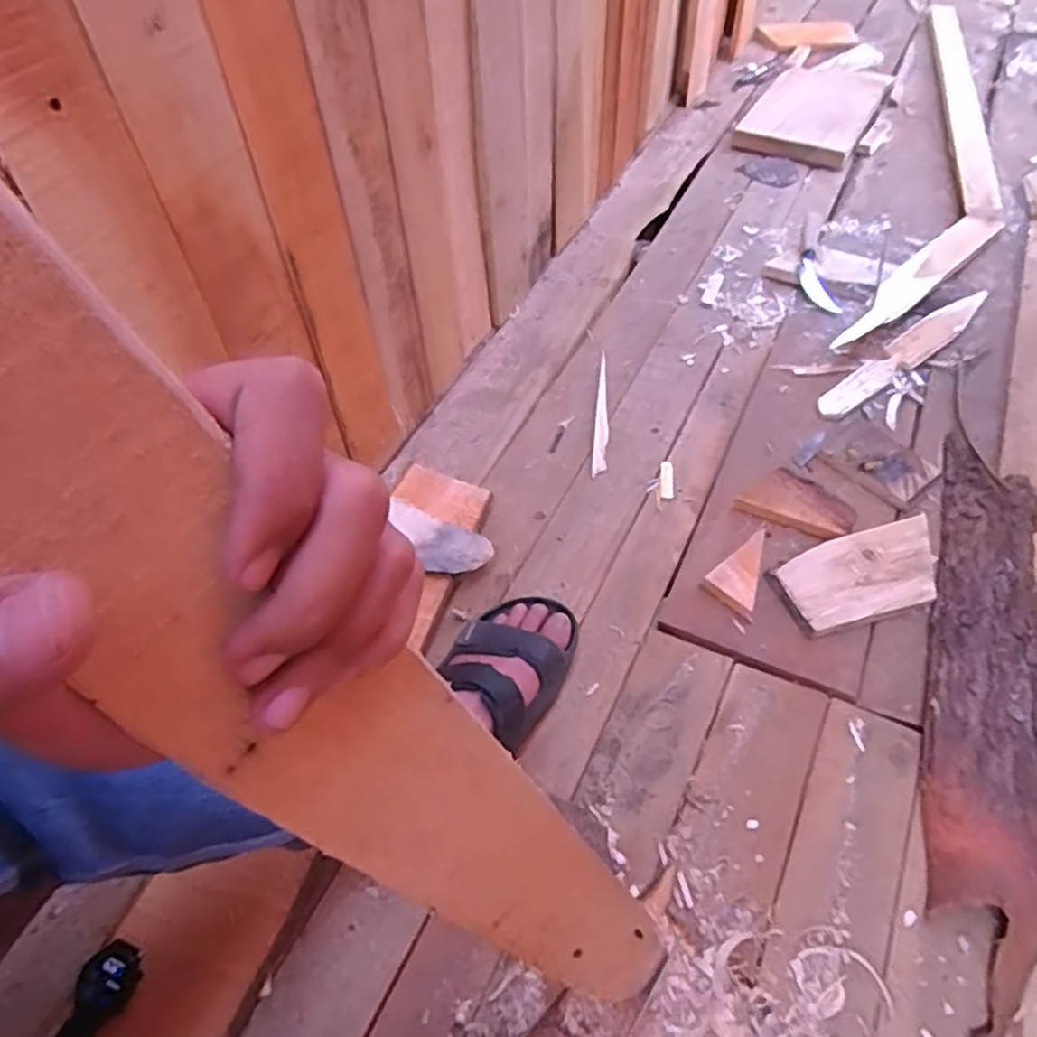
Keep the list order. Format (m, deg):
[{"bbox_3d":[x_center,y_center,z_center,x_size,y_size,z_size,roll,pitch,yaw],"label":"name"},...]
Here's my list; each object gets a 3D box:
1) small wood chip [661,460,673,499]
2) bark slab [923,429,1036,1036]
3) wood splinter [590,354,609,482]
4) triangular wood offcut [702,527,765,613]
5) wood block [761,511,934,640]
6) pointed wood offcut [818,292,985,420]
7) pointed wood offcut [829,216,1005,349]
[{"bbox_3d":[0.175,-0.046,0.851,0.015,0.004,0.058,3,53,7],"label":"small wood chip"},{"bbox_3d":[0.433,0.140,0.659,0.101,0.043,0.611,16,56,16],"label":"bark slab"},{"bbox_3d":[0.106,-0.137,0.917,0.017,0.005,0.218,2,53,7],"label":"wood splinter"},{"bbox_3d":[0.229,0.048,0.752,0.052,0.020,0.099,18,56,17],"label":"triangular wood offcut"},{"bbox_3d":[0.354,0.061,0.735,0.182,0.022,0.093,-22,54,-12],"label":"wood block"},{"bbox_3d":[0.511,-0.219,0.946,0.330,0.015,0.046,-32,57,-19],"label":"pointed wood offcut"},{"bbox_3d":[0.565,-0.340,1.013,0.057,0.025,0.440,37,57,27],"label":"pointed wood offcut"}]

